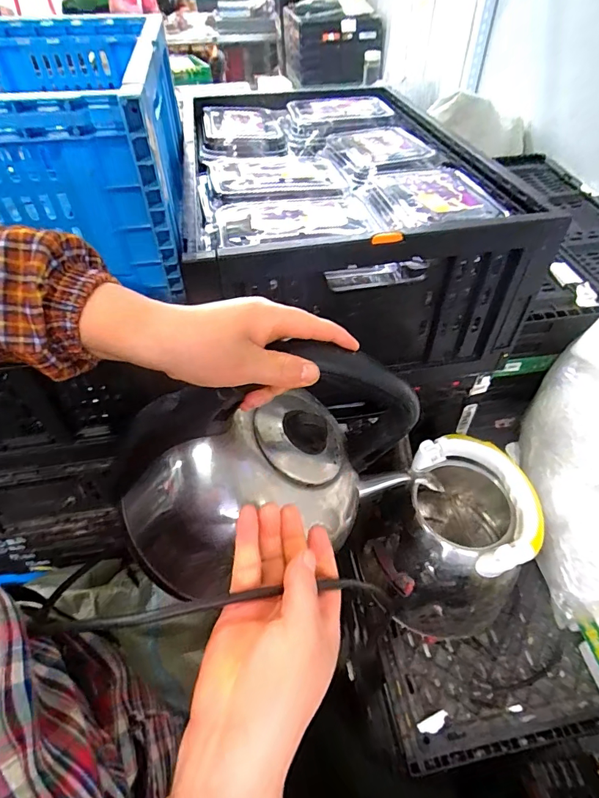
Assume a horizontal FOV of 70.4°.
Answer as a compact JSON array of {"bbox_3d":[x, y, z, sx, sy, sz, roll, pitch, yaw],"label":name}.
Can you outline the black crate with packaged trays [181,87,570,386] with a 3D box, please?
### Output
[{"bbox_3d":[0.043,-0.286,0.673,0.381,0.210,0.556,-8,47,-5],"label":"black crate with packaged trays"}]

